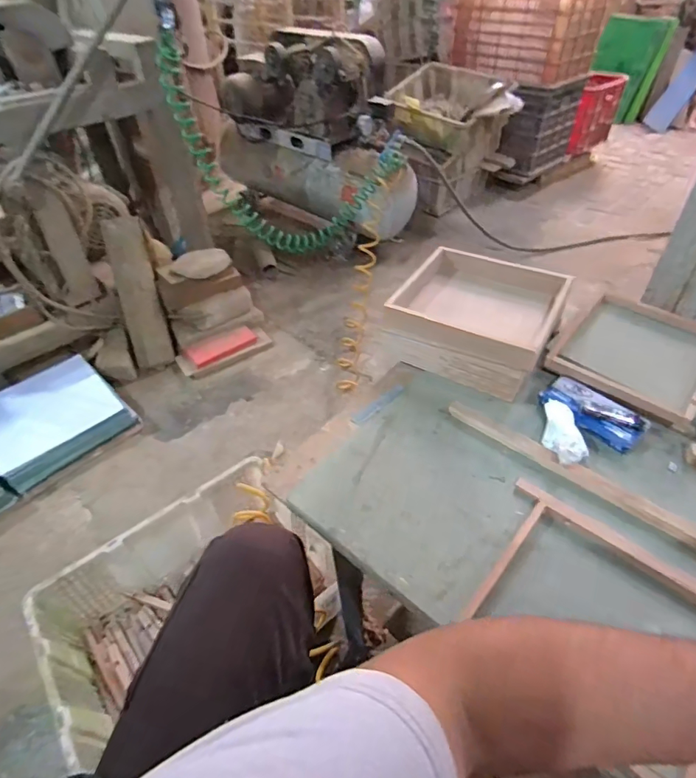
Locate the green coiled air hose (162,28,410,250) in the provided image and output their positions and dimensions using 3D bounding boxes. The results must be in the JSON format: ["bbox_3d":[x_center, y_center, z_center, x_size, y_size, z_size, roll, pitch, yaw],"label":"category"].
[{"bbox_3d":[-0.151,-0.768,1.496,0.734,0.586,0.211,-19,46,-16],"label":"green coiled air hose"}]

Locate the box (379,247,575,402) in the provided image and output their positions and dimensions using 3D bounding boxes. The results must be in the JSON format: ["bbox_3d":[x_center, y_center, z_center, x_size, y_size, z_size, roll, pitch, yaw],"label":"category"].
[{"bbox_3d":[0.203,-0.117,0.737,0.231,0.077,0.231,25,51,26],"label":"box"}]

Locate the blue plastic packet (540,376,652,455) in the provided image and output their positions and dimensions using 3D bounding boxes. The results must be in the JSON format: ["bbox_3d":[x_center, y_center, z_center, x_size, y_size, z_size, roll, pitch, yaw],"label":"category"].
[{"bbox_3d":[0.328,0.028,0.628,0.065,0.024,0.129,-33,51,-27],"label":"blue plastic packet"}]

